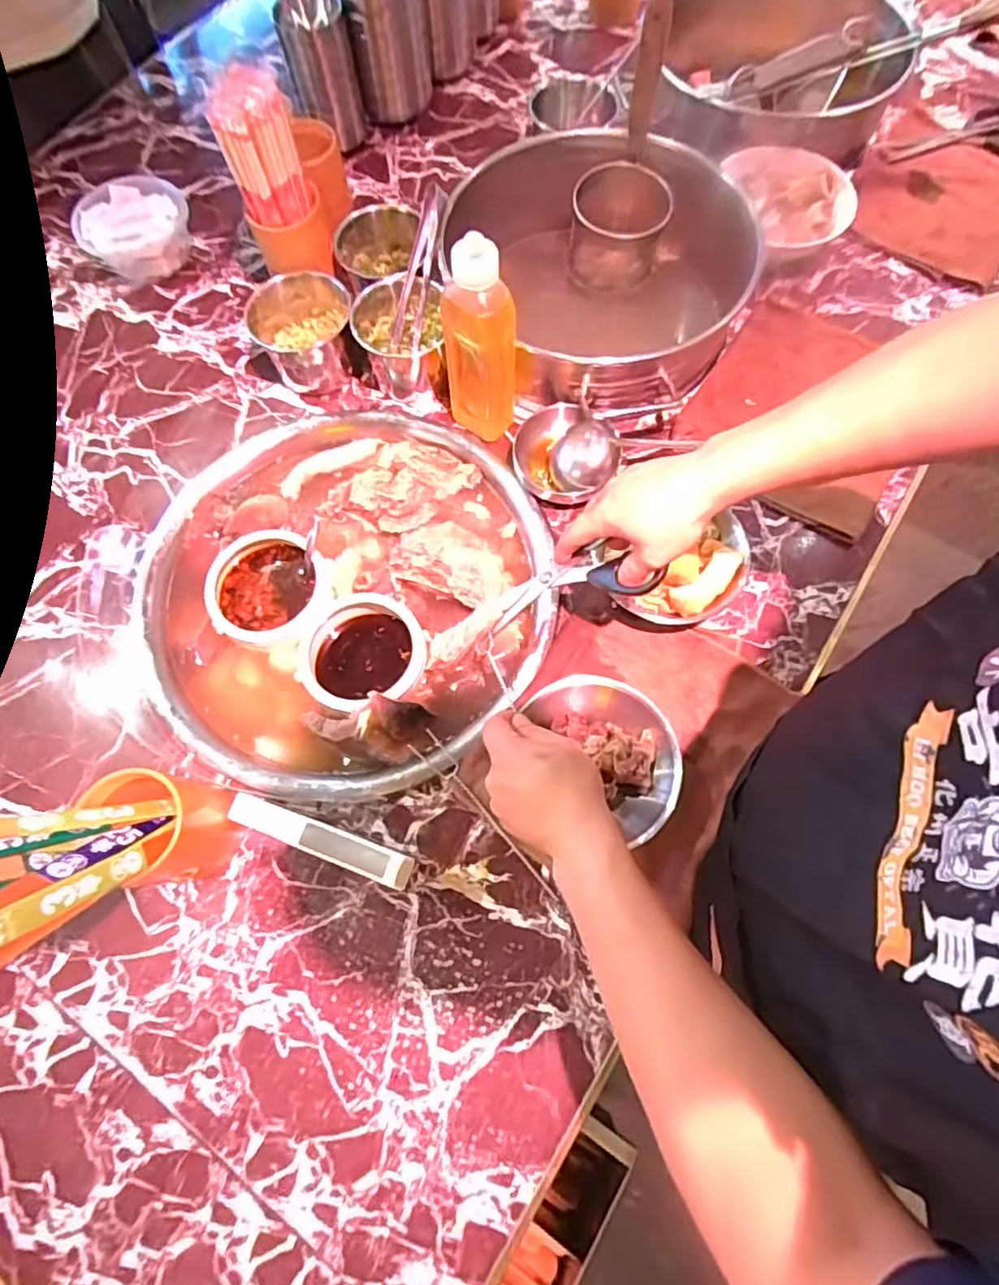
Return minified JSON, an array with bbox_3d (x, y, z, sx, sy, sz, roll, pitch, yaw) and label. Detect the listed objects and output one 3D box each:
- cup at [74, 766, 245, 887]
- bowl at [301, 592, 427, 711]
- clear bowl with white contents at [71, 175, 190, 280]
[{"bbox_3d":[-0.277,0.155,0.507,0.071,0.124,0.078,-1,70,2],"label":"cup"},{"bbox_3d":[-0.138,0.012,0.626,0.121,0.050,0.118,0,70,1],"label":"bowl"},{"bbox_3d":[-0.488,-0.557,0.817,0.141,0.064,0.125,-27,71,-7],"label":"clear bowl with white contents"}]

